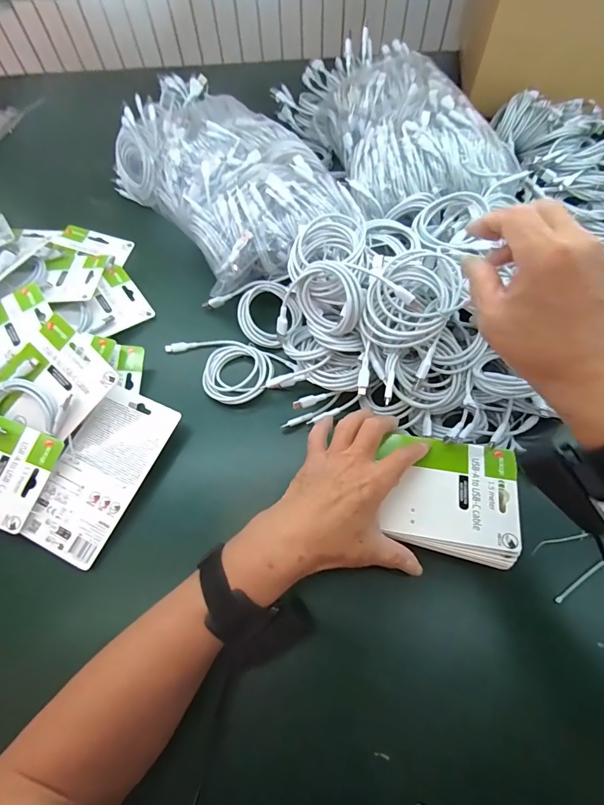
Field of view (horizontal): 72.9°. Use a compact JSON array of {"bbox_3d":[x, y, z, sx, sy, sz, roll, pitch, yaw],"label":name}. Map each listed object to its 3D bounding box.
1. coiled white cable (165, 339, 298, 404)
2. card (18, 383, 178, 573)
[{"bbox_3d":[-0.099,-0.045,0.515,0.160,0.018,0.081,21,65,12],"label":"coiled white cable"},{"bbox_3d":[-0.220,0.074,0.450,0.099,0.019,0.183,23,66,13],"label":"card"}]

